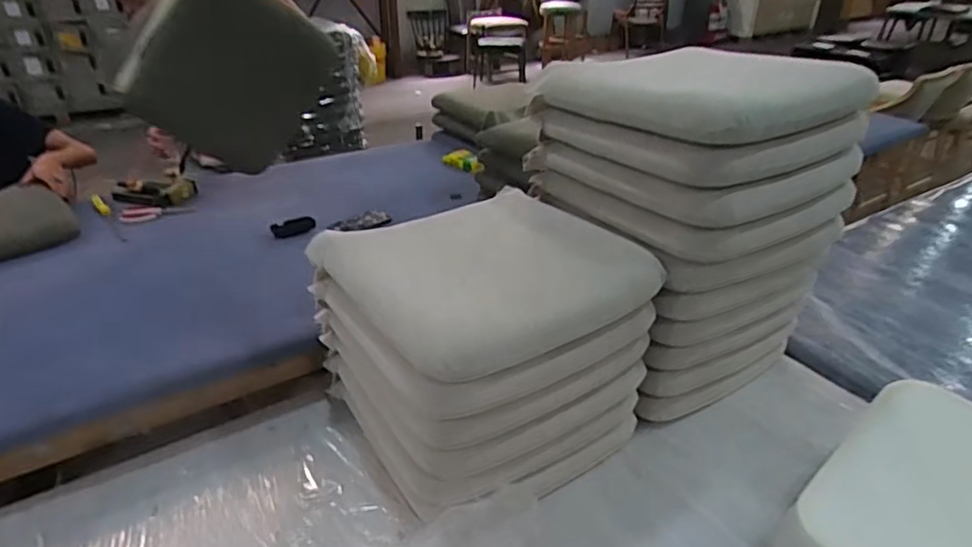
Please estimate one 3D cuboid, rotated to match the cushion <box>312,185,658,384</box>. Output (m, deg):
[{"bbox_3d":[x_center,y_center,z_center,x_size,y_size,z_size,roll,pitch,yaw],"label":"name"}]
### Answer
[{"bbox_3d":[-0.006,-0.021,0.976,0.427,0.096,0.410,-17,35,-28],"label":"cushion"}]

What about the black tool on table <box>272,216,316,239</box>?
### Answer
[{"bbox_3d":[-0.499,-0.122,1.558,0.107,0.025,0.052,-11,31,-20],"label":"black tool on table"}]

